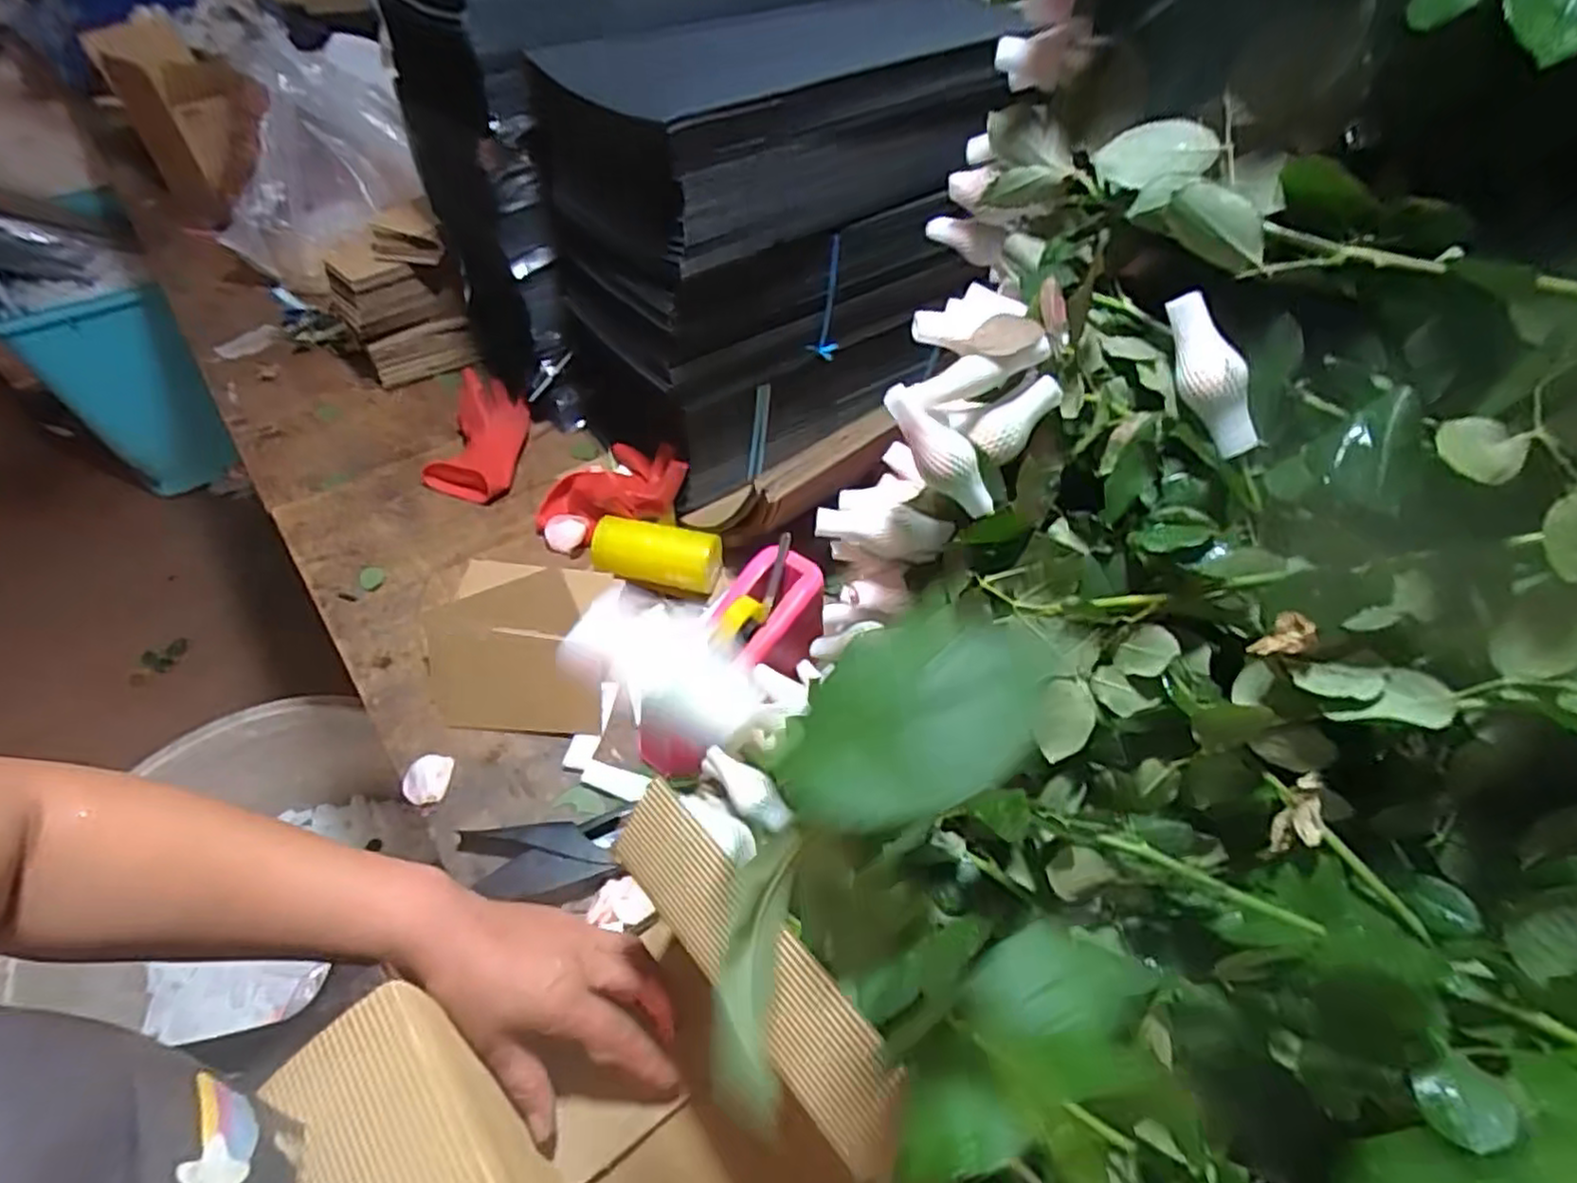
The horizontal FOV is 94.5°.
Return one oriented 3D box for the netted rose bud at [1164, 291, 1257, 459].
[{"bbox_3d":[0.224,-0.114,0.387,0.024,0.028,0.087,-25,93,-21],"label":"netted rose bud"}]

